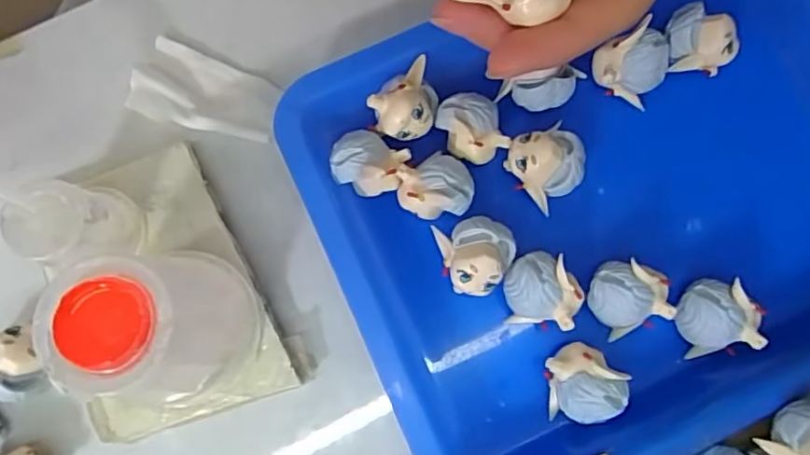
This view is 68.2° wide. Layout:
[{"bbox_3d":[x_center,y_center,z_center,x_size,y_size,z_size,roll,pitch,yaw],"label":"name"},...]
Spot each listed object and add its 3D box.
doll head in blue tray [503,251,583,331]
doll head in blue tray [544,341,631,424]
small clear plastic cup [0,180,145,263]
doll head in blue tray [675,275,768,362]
[{"bbox_3d":[0.050,0.023,0.218,0.025,0.021,0.028,7,79,1],"label":"doll head in blue tray"},{"bbox_3d":[0.064,0.055,0.212,0.023,0.024,0.027,-9,79,-2],"label":"doll head in blue tray"},{"bbox_3d":[-0.118,-0.002,0.217,0.031,0.033,0.031,0,79,-1],"label":"small clear plastic cup"},{"bbox_3d":[0.113,0.032,0.217,0.025,0.021,0.029,-12,79,-3],"label":"doll head in blue tray"}]

